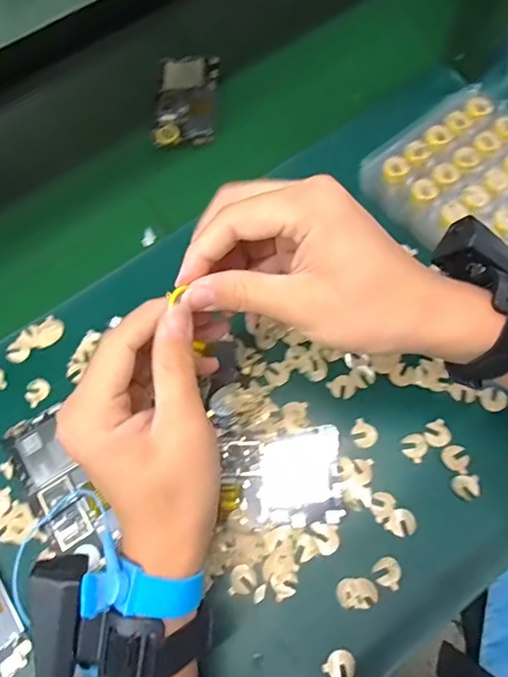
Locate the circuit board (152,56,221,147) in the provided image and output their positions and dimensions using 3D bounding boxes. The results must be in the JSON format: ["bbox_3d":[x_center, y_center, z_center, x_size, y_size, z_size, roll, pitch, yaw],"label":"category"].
[{"bbox_3d":[-0.070,-0.246,0.513,0.061,0.013,0.120,1,66,4],"label":"circuit board"}]

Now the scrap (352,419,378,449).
[{"bbox_3d":[0.080,0.070,0.360,0.019,0.004,0.019,-1,68,2],"label":"scrap"}]

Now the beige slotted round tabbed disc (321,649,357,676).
[{"bbox_3d":[0.054,0.203,0.308,0.017,0.006,0.018,-1,68,2],"label":"beige slotted round tabbed disc"}]

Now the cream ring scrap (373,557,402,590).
[{"bbox_3d":[0.087,0.153,0.325,0.018,0.004,0.018,-1,68,2],"label":"cream ring scrap"}]

